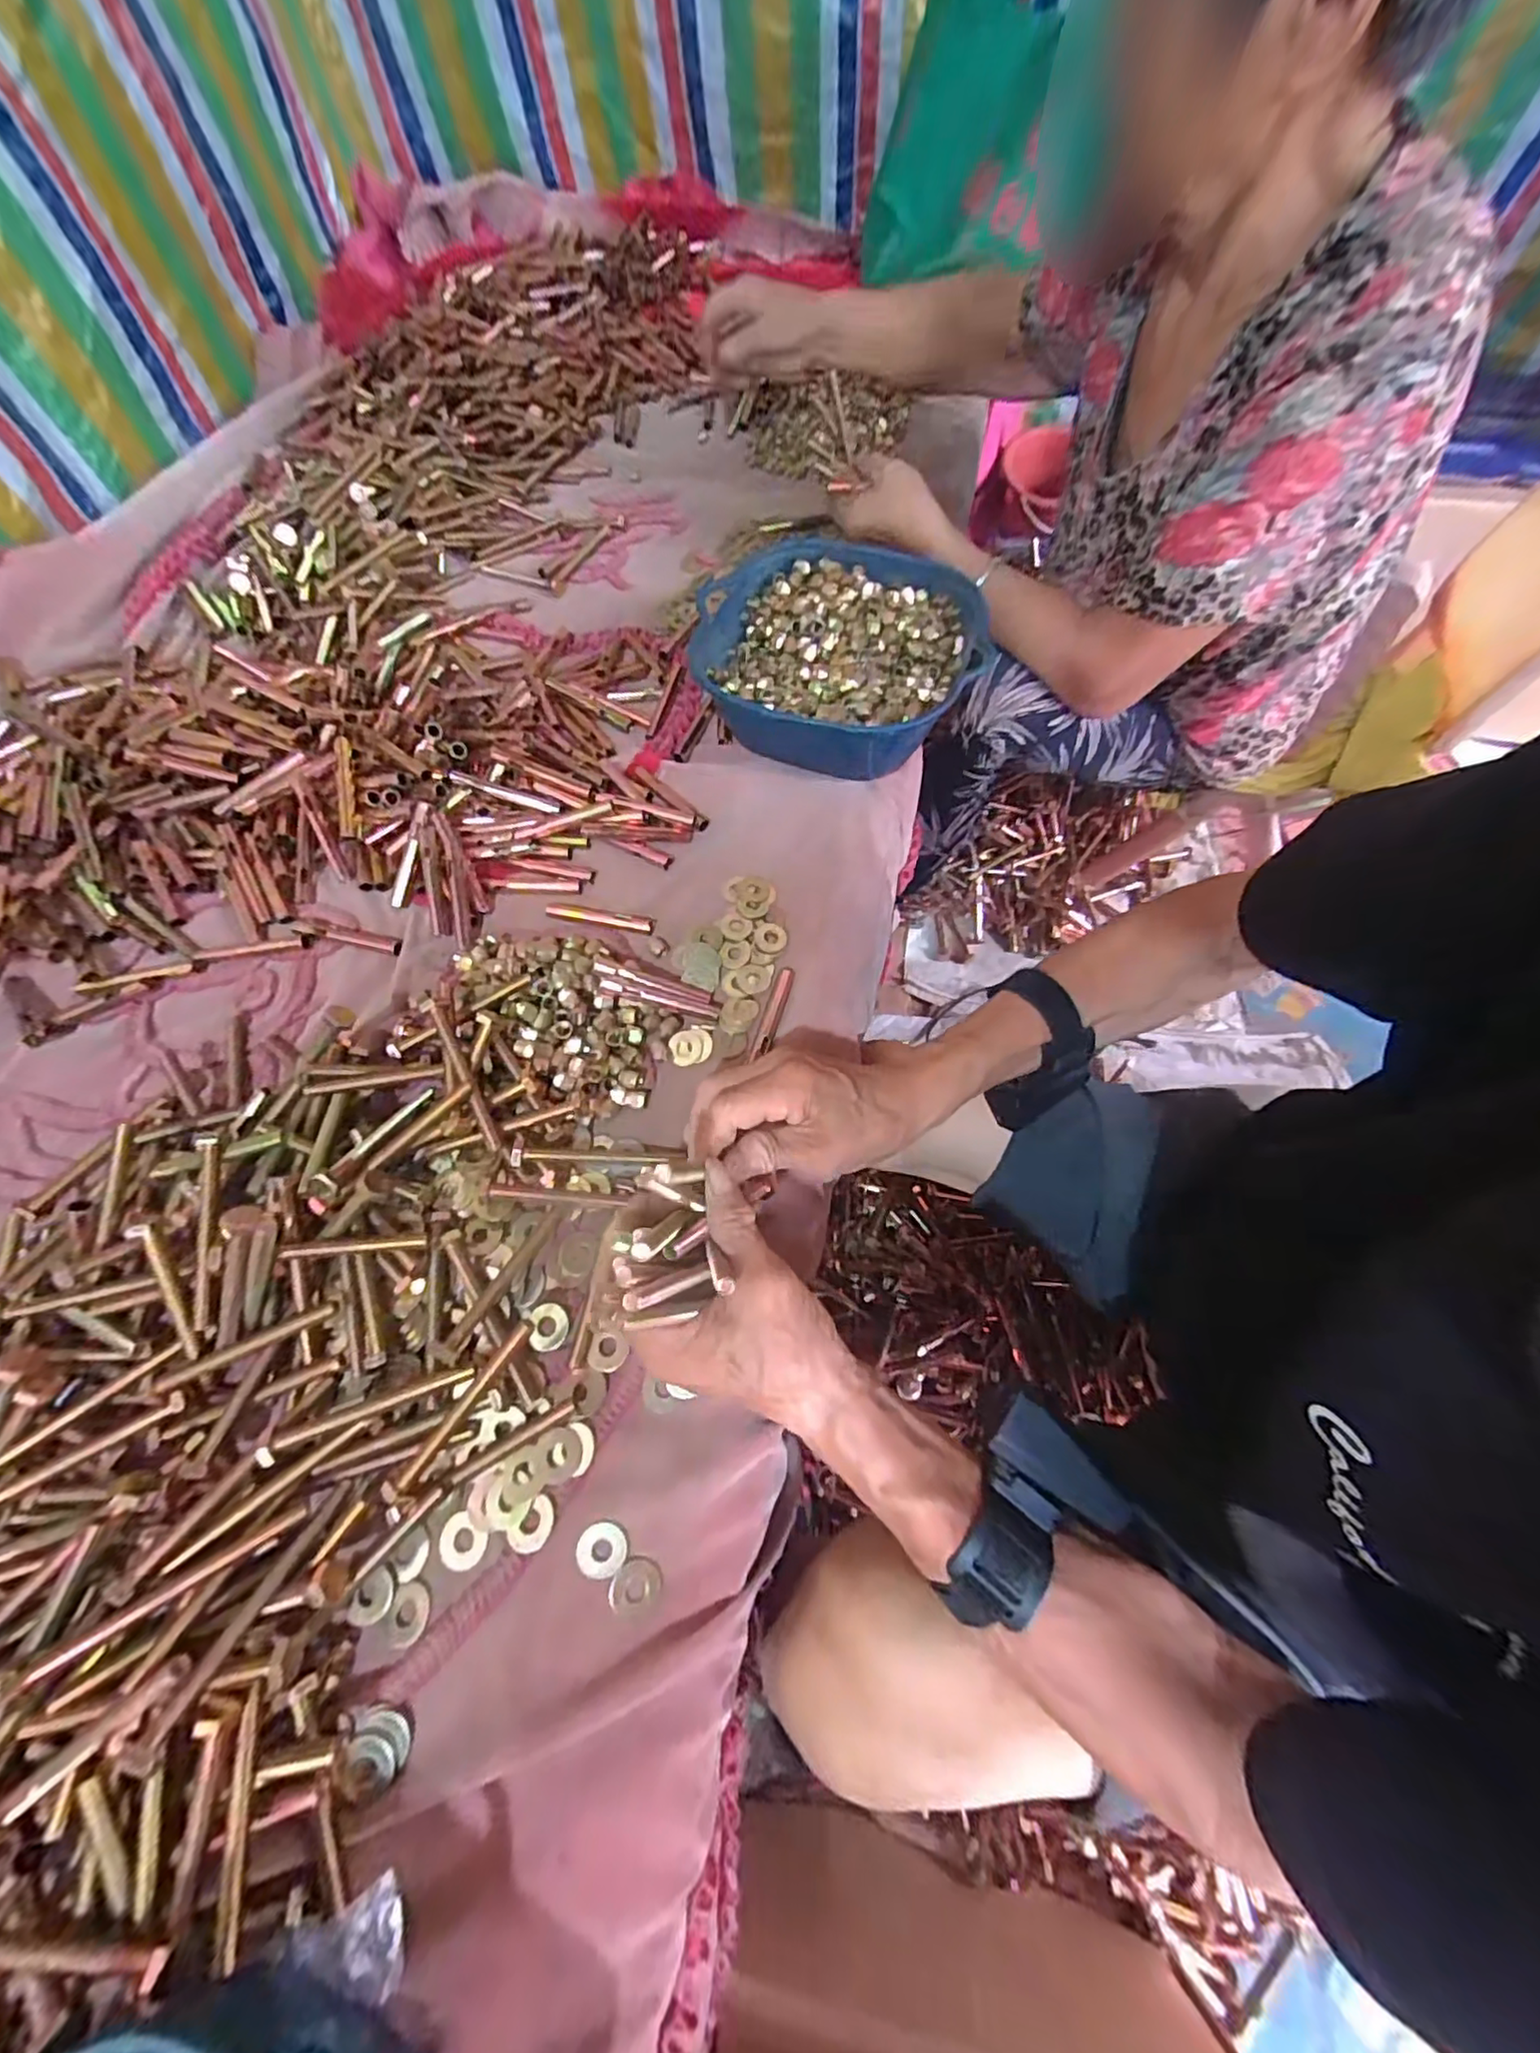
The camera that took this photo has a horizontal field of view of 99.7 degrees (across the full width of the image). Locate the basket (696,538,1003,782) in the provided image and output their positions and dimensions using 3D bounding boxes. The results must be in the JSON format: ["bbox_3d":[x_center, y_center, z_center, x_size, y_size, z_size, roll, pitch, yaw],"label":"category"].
[{"bbox_3d":[0.056,-0.312,0.567,0.225,0.080,0.218,19,67,8],"label":"basket"}]

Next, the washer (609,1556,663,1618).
[{"bbox_3d":[-0.068,0.284,0.329,0.025,0.004,0.024,0,66,0],"label":"washer"}]

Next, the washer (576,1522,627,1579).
[{"bbox_3d":[-0.088,0.273,0.338,0.025,0.004,0.025,0,66,0],"label":"washer"}]

